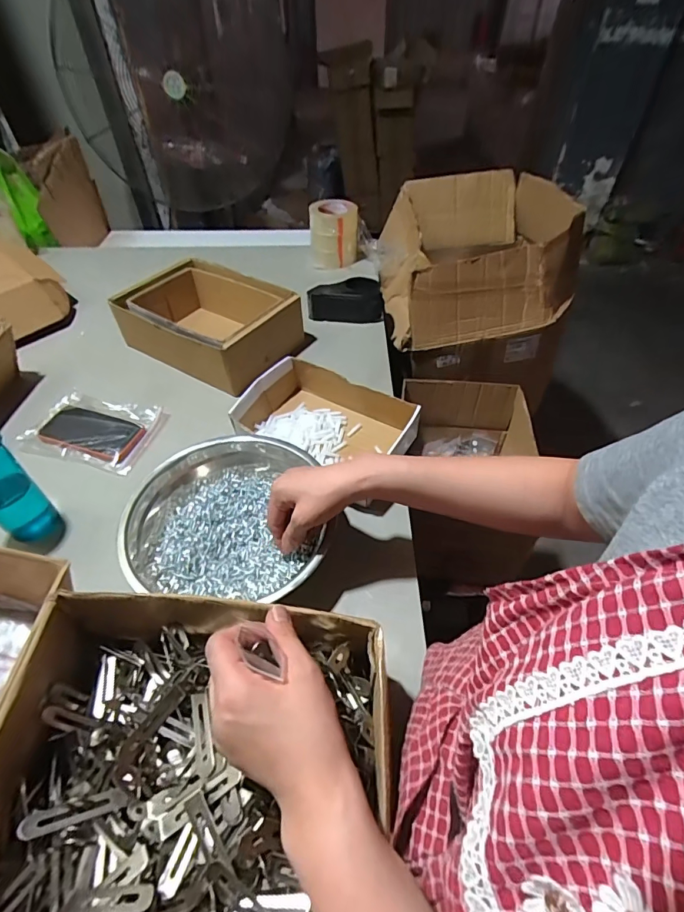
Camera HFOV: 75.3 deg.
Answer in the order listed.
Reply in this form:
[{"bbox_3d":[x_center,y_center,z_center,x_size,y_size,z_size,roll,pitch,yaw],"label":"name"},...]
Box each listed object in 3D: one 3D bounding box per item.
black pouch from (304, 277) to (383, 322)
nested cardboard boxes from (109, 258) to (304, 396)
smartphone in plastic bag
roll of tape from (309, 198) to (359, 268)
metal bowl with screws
[{"bbox_3d":[0.006,-0.325,0.931,0.154,0.067,0.086,-4,49,-3],"label":"black pouch"},{"bbox_3d":[-0.245,-0.249,0.837,0.316,0.105,0.208,25,53,21],"label":"nested cardboard boxes"},{"bbox_3d":[-0.398,-0.045,0.707,0.192,0.023,0.132,12,56,8],"label":"smartphone in plastic bag"},{"bbox_3d":[-0.019,-0.534,1.078,0.113,0.138,0.104,-2,48,-2],"label":"roll of tape"},{"bbox_3d":[-0.142,0.075,0.559,0.231,0.072,0.209,1,48,1],"label":"metal bowl with screws"}]

